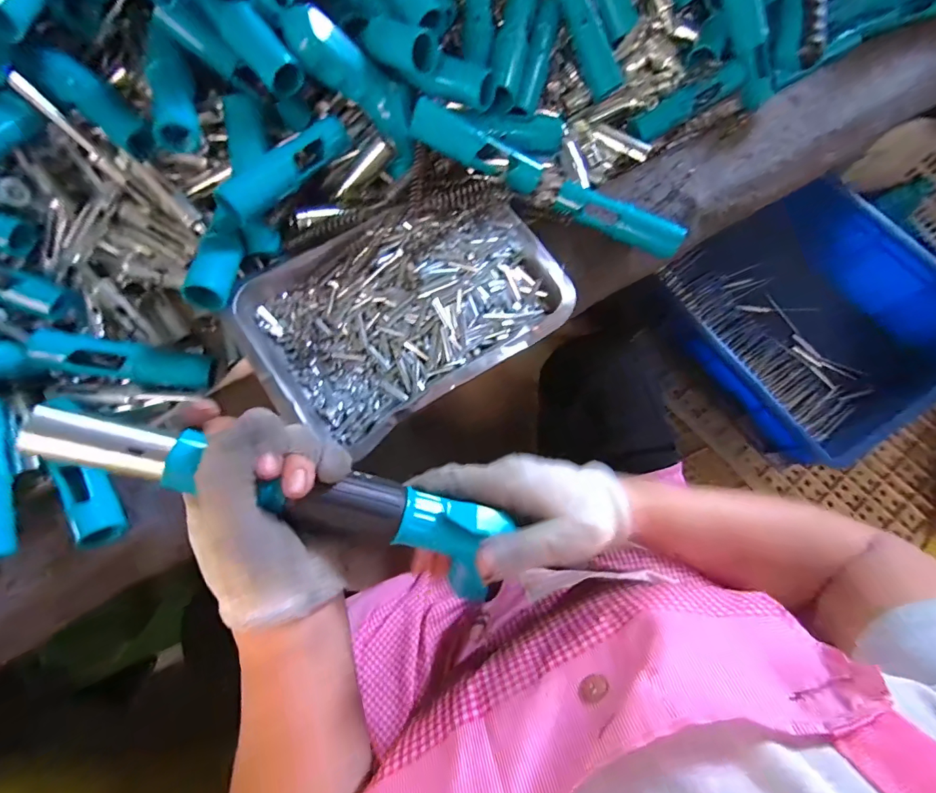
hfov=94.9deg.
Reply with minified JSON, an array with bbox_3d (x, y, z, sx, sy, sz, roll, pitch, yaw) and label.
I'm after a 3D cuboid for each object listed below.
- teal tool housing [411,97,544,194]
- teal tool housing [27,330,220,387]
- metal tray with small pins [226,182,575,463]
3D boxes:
[{"bbox_3d":[0.010,-0.212,0.371,0.119,0.022,0.023,17,69,-24],"label":"teal tool housing"},{"bbox_3d":[-0.268,-0.027,0.340,0.117,0.025,0.031,9,69,-25],"label":"teal tool housing"},{"bbox_3d":[-0.050,-0.082,0.361,0.260,0.032,0.183,-35,74,-11],"label":"metal tray with small pins"}]

